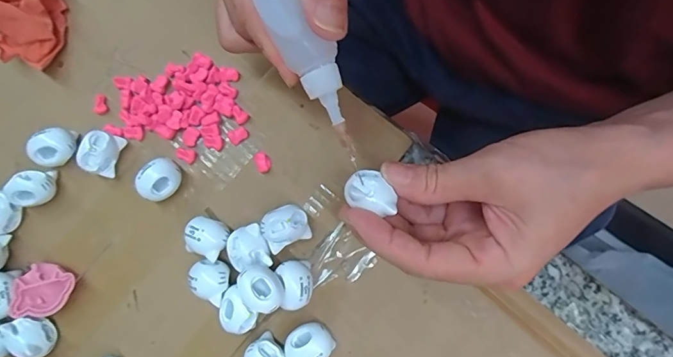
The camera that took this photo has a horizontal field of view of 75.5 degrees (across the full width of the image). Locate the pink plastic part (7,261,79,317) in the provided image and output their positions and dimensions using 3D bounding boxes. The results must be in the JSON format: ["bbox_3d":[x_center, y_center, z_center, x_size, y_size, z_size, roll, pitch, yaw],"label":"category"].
[{"bbox_3d":[-0.166,0.063,0.248,0.033,0.007,0.029,-3,81,3],"label":"pink plastic part"}]

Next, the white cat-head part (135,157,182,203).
[{"bbox_3d":[-0.103,0.001,0.255,0.025,0.016,0.019,-39,81,-3],"label":"white cat-head part"}]

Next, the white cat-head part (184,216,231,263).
[{"bbox_3d":[-0.072,0.033,0.246,0.023,0.021,0.021,22,83,6],"label":"white cat-head part"}]

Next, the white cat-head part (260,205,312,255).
[{"bbox_3d":[-0.028,0.028,0.245,0.025,0.021,0.021,-25,81,-1],"label":"white cat-head part"}]

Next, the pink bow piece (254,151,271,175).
[{"bbox_3d":[-0.044,-0.010,0.261,0.009,0.005,0.014,-26,81,-1],"label":"pink bow piece"}]

